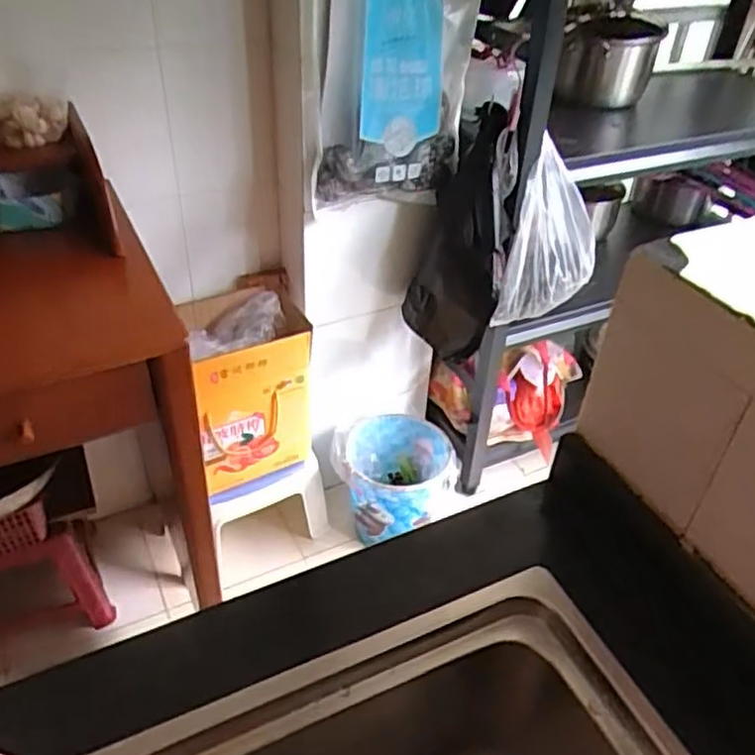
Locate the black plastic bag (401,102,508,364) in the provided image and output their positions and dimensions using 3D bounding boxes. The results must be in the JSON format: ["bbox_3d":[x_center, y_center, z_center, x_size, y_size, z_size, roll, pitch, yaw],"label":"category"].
[{"bbox_3d":[0.137,-0.242,1.249,0.153,0.385,0.210,4,39,1],"label":"black plastic bag"}]

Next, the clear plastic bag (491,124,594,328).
[{"bbox_3d":[0.297,-0.258,1.257,0.201,0.264,0.128,-8,40,-13],"label":"clear plastic bag"}]

